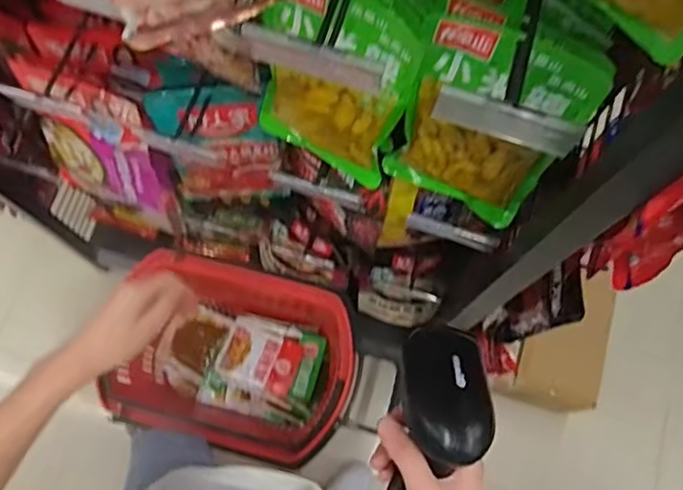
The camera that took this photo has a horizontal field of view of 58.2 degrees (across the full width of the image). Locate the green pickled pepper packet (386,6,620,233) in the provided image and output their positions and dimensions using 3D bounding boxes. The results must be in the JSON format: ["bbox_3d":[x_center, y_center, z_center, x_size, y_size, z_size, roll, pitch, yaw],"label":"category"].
[{"bbox_3d":[0.130,-0.108,0.574,0.147,0.220,0.021,24,55,4],"label":"green pickled pepper packet"}]

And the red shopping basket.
[{"bbox_3d":[-0.203,0.236,1.270,0.419,0.287,0.337,15,73,3],"label":"red shopping basket"}]

